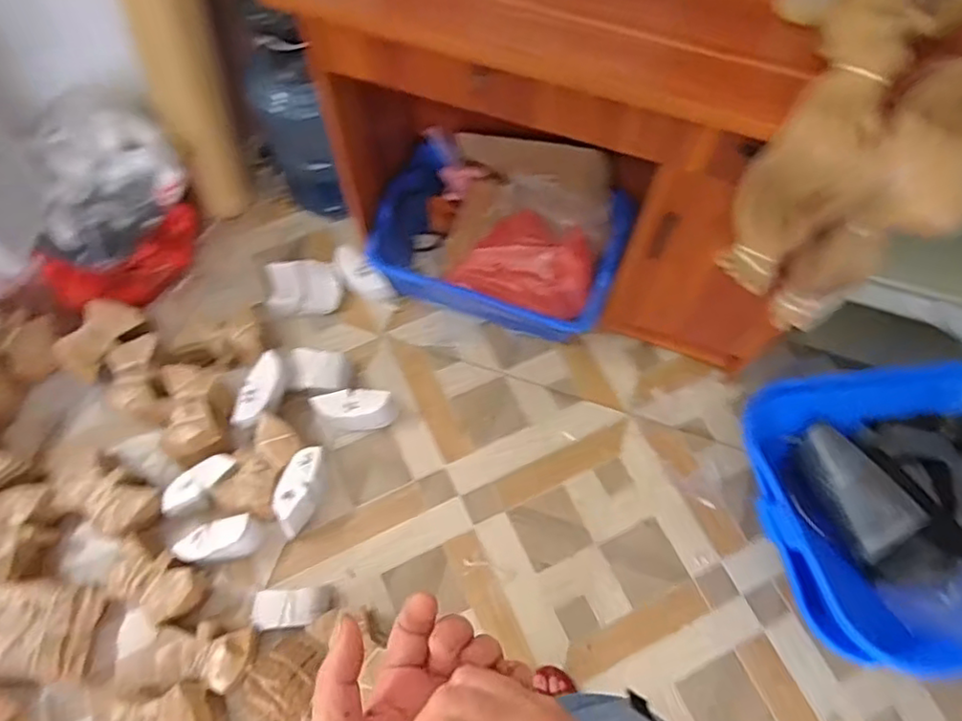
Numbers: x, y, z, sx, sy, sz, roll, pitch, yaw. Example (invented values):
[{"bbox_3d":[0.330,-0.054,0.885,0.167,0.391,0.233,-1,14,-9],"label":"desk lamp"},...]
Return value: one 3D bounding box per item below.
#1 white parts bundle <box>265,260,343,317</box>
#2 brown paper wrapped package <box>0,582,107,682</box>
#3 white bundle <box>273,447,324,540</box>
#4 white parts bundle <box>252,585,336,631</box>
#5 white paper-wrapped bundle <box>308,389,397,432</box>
[{"bbox_3d":[-0.422,-0.165,1.491,0.173,0.092,0.110,-6,66,-3],"label":"white parts bundle"},{"bbox_3d":[-0.879,0.513,1.185,0.294,0.072,0.178,3,65,0],"label":"brown paper wrapped package"},{"bbox_3d":[-0.367,0.269,1.259,0.073,0.063,0.192,18,96,7],"label":"white bundle"},{"bbox_3d":[-0.356,0.471,1.207,0.150,0.034,0.072,-2,64,-25],"label":"white parts bundle"},{"bbox_3d":[-0.271,0.108,1.366,0.173,0.090,0.090,-14,66,-7],"label":"white paper-wrapped bundle"}]

